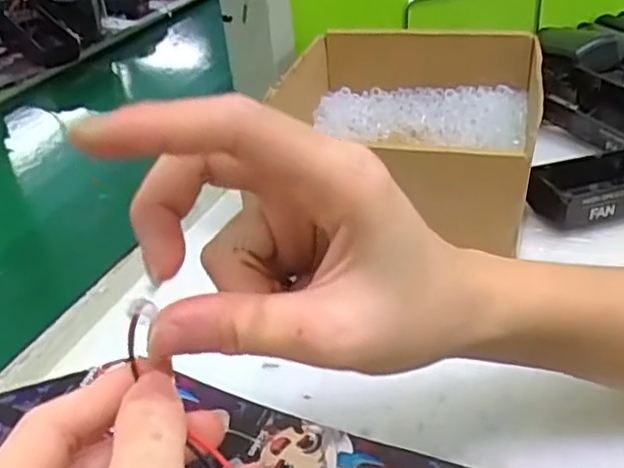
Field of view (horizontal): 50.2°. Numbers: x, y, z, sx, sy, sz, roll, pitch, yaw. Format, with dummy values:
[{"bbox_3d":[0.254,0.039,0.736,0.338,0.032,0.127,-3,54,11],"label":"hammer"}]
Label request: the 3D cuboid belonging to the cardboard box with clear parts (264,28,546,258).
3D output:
[{"bbox_3d":[0.071,-0.081,0.475,0.166,0.070,0.241,3,33,11],"label":"cardboard box with clear parts"}]

